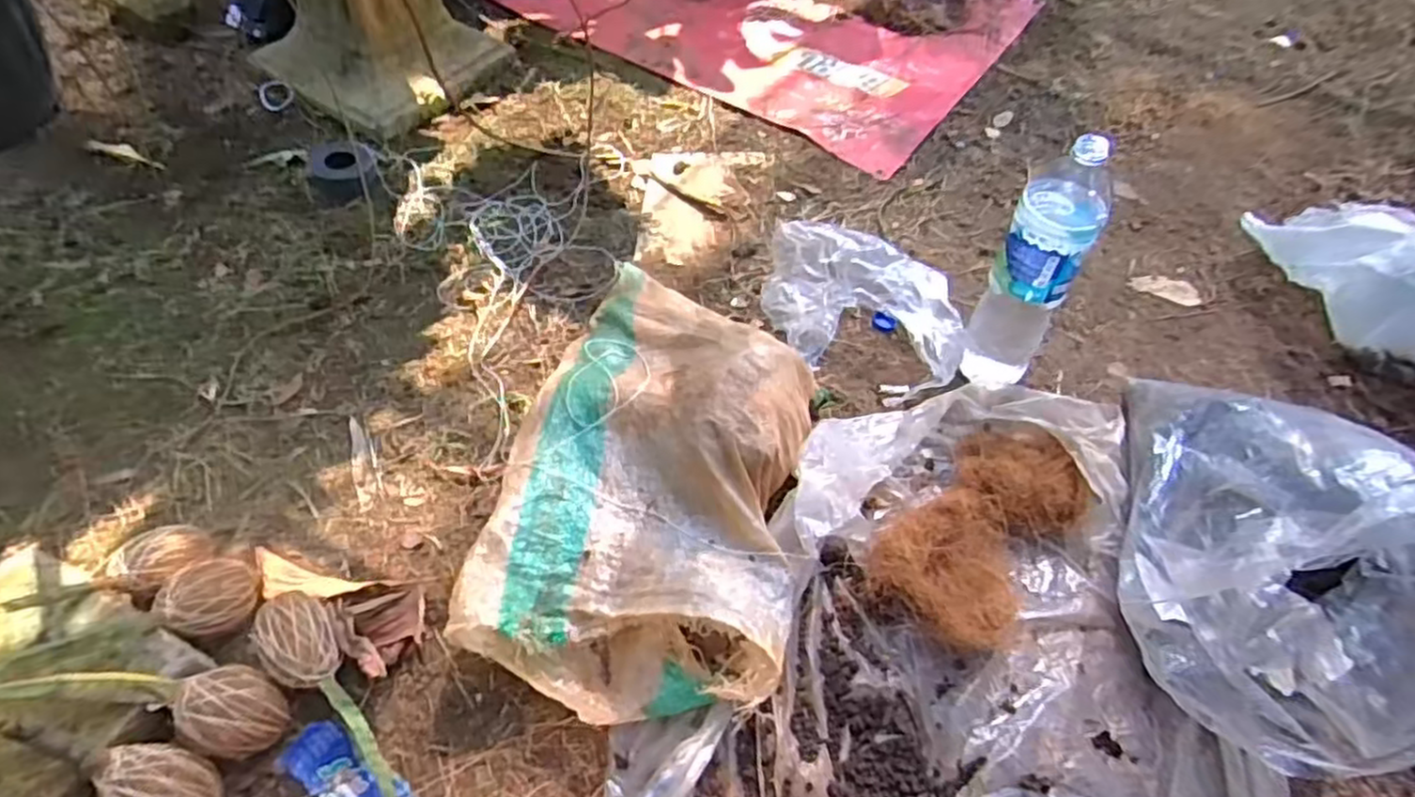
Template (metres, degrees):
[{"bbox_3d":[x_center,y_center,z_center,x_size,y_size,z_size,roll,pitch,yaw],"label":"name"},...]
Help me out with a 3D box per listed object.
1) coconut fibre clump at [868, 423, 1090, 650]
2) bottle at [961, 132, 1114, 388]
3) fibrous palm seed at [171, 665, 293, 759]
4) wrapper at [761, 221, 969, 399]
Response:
[{"bbox_3d":[0.282,0.118,0.744,0.138,0.084,0.289,36,59,22],"label":"coconut fibre clump"},{"bbox_3d":[0.362,-0.144,0.818,0.091,0.317,0.101,27,57,15],"label":"bottle"},{"bbox_3d":[-0.379,0.255,0.599,0.063,0.076,0.063,2,54,-3],"label":"fibrous palm seed"},{"bbox_3d":[0.189,-0.112,0.903,0.248,0.103,0.155,17,55,8],"label":"wrapper"}]

